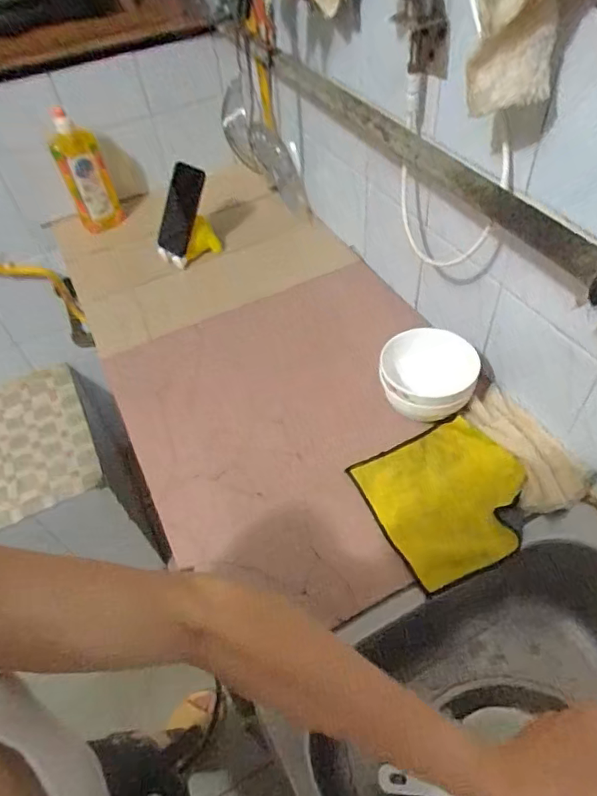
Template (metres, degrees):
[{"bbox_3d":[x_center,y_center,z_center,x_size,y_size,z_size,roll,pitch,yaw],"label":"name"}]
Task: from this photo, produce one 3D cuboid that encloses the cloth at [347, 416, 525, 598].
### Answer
[{"bbox_3d":[0.172,0.112,0.591,0.170,0.014,0.166,-24,52,-11],"label":"cloth"}]

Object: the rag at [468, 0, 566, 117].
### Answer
[{"bbox_3d":[0.170,-0.275,0.377,0.080,0.131,0.035,7,51,12],"label":"rag"}]

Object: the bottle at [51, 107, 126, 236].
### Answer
[{"bbox_3d":[-0.389,-0.409,0.955,0.079,0.216,0.042,-21,51,-11],"label":"bottle"}]

